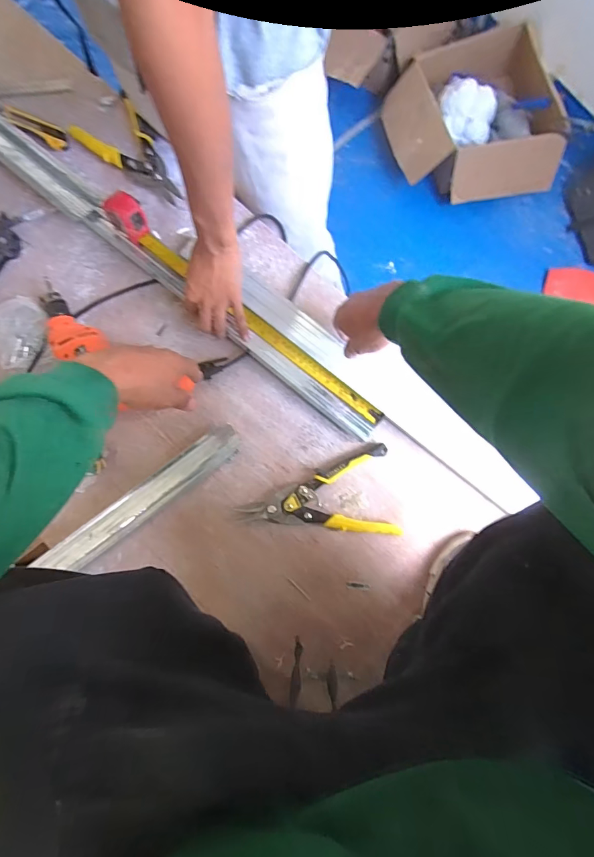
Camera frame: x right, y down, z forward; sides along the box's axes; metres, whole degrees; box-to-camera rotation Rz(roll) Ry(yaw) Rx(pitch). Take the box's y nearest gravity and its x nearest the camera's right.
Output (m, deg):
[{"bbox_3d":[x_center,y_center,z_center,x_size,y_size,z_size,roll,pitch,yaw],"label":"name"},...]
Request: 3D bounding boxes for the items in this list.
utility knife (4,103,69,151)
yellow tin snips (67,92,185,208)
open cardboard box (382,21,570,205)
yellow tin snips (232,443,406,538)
[{"bbox_3d":[-0.453,-0.522,0.720,0.141,0.014,0.037,31,84,6],"label":"utility knife"},{"bbox_3d":[-0.281,-0.462,0.708,0.113,0.020,0.211,-37,82,-3],"label":"yellow tin snips"},{"bbox_3d":[0.547,-0.989,1.346,0.498,0.219,0.457,-7,82,1],"label":"open cardboard box"},{"bbox_3d":[0.039,0.084,0.632,0.232,0.027,0.128,5,82,3],"label":"yellow tin snips"}]

